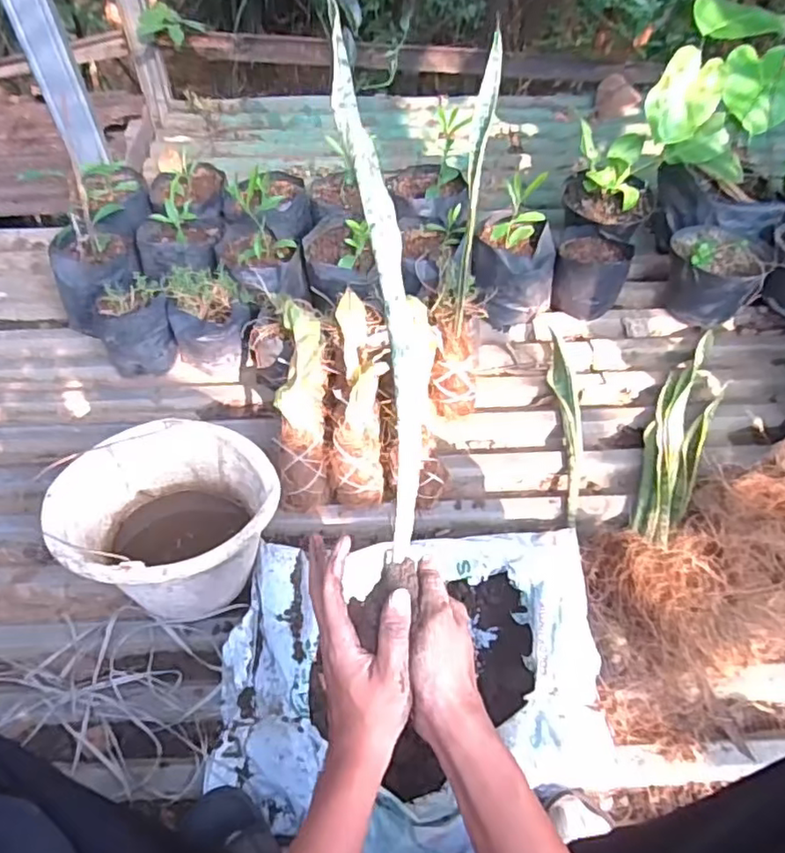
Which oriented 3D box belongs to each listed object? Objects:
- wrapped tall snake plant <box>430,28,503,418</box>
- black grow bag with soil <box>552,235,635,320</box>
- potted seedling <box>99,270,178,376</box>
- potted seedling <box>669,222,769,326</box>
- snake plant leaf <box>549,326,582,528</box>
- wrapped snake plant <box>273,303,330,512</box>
[{"bbox_3d":[0.111,-0.265,0.895,0.085,0.515,0.141,8,30,5],"label":"wrapped tall snake plant"},{"bbox_3d":[0.365,-0.282,1.131,0.125,0.109,0.127,17,55,10],"label":"black grow bag with soil"},{"bbox_3d":[-0.427,-0.163,1.022,0.114,0.133,0.103,-22,58,-17],"label":"potted seedling"},{"bbox_3d":[0.583,-0.280,1.120,0.159,0.143,0.173,21,56,12],"label":"potted seedling"},{"bbox_3d":[0.282,-0.013,0.963,0.042,0.021,0.368,4,54,0],"label":"snake plant leaf"},{"bbox_3d":[-0.129,-0.038,0.886,0.068,0.096,0.317,-1,79,-2],"label":"wrapped snake plant"}]

